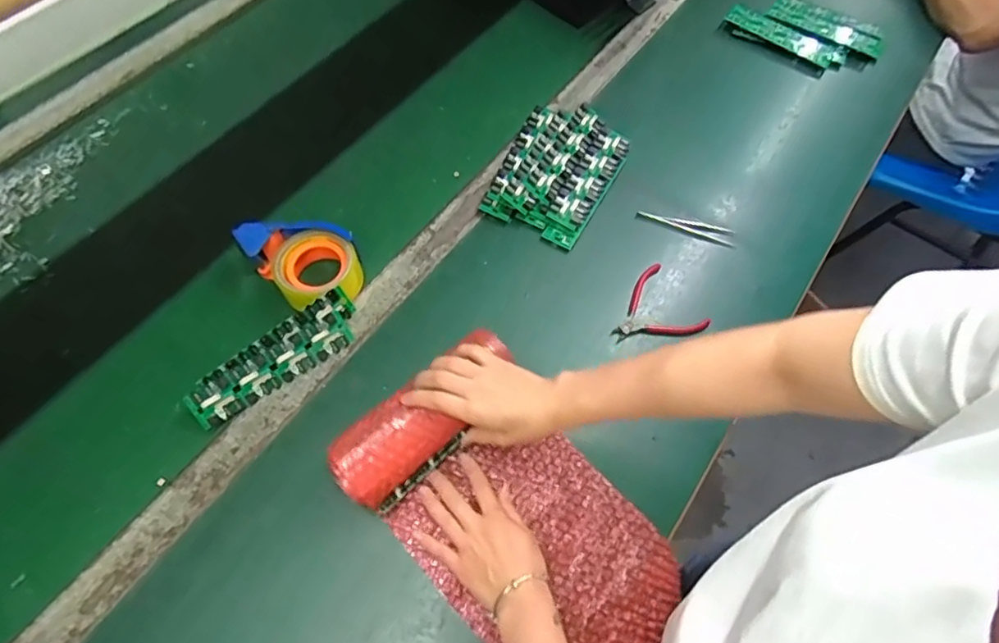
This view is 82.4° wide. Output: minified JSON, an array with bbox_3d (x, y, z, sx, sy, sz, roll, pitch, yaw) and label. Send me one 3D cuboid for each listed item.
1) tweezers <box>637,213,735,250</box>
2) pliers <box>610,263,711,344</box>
[{"bbox_3d":[0.249,-0.125,0.760,0.132,0.012,0.021,18,63,7],"label":"tweezers"},{"bbox_3d":[0.186,-0.011,0.698,0.116,0.012,0.100,-31,68,-17],"label":"pliers"}]

